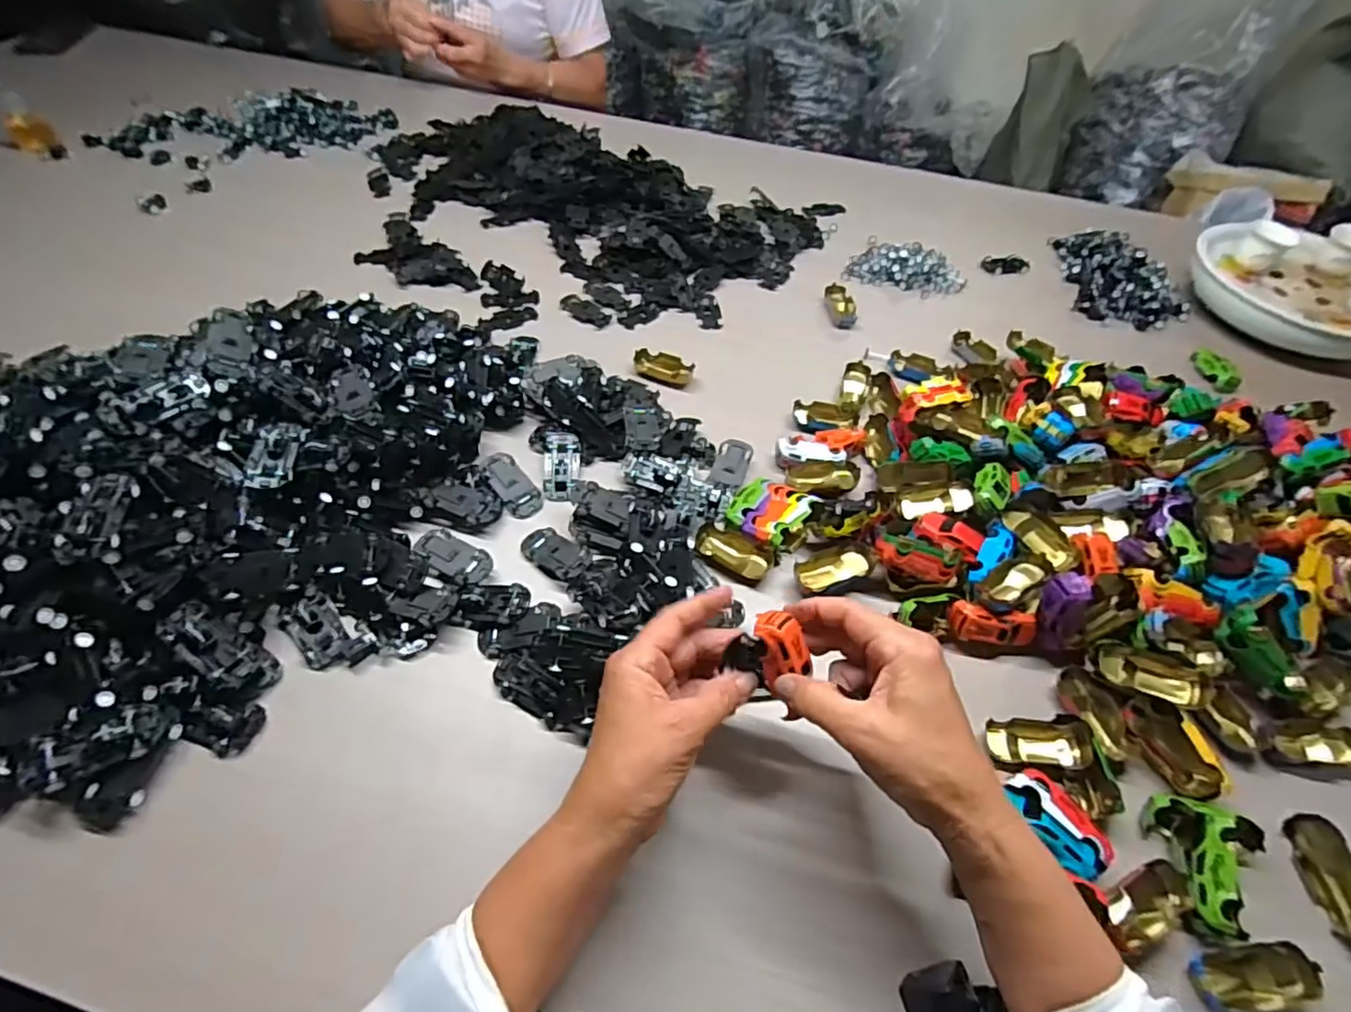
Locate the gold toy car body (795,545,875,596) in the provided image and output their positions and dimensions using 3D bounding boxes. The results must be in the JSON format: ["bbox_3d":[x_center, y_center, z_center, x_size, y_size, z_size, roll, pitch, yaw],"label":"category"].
[{"bbox_3d":[0.127,0.050,0.500,0.061,0.017,0.032,-14,54,-15],"label":"gold toy car body"}]

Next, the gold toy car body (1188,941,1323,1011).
[{"bbox_3d":[0.320,0.266,0.347,0.067,0.020,0.035,-5,52,-8],"label":"gold toy car body"}]

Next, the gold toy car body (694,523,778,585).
[{"bbox_3d":[0.047,0.039,0.509,0.065,0.019,0.032,23,54,14],"label":"gold toy car body"}]

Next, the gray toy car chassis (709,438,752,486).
[{"bbox_3d":[0.052,-0.041,0.568,0.031,0.011,0.045,15,52,8],"label":"gray toy car chassis"}]

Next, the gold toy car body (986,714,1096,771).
[{"bbox_3d":[0.246,0.159,0.423,0.062,0.019,0.032,4,51,-1],"label":"gold toy car body"}]

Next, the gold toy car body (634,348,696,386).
[{"bbox_3d":[-0.012,-0.145,0.653,0.062,0.014,0.033,13,52,6],"label":"gold toy car body"}]

